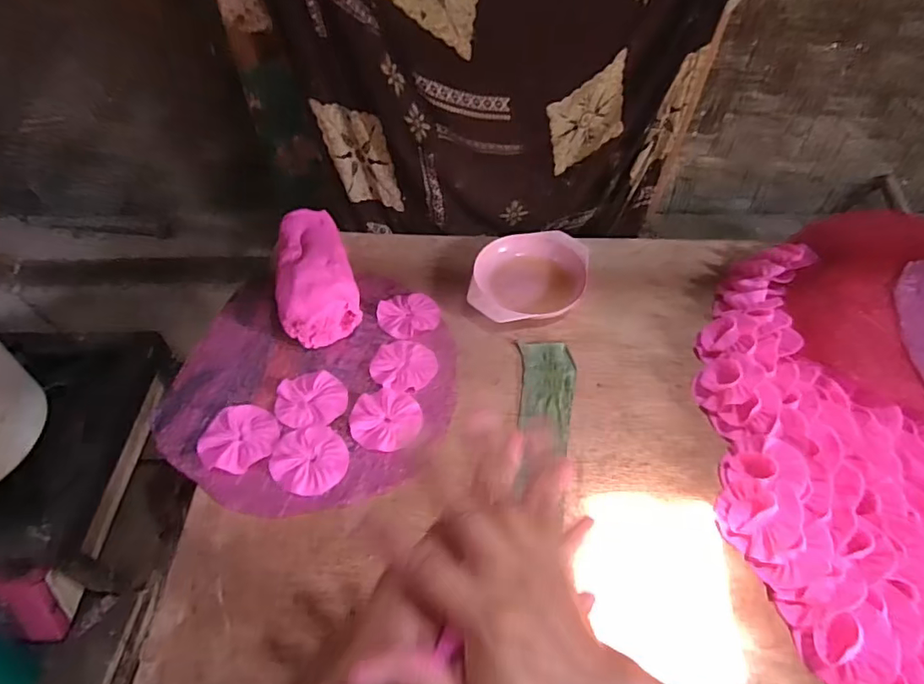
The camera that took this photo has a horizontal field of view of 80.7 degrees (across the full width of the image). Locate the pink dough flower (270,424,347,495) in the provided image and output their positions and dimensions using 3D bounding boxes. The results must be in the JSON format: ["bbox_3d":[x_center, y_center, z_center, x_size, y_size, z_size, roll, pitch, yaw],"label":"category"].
[{"bbox_3d":[-0.157,0.119,0.561,0.080,0.005,0.072,35,60,24],"label":"pink dough flower"}]

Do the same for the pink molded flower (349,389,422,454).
[{"bbox_3d":[-0.082,0.083,0.590,0.074,0.004,0.073,0,52,0],"label":"pink molded flower"}]

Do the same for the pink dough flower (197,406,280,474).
[{"bbox_3d":[-0.234,0.100,0.573,0.072,0.009,0.074,37,61,25],"label":"pink dough flower"}]

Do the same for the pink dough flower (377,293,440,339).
[{"bbox_3d":[-0.067,-0.036,0.690,0.075,0.007,0.066,-25,56,-18],"label":"pink dough flower"}]

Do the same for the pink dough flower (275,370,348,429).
[{"bbox_3d":[-0.166,0.063,0.602,0.074,0.009,0.068,-7,52,-5],"label":"pink dough flower"}]

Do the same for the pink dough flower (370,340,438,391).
[{"bbox_3d":[-0.068,0.026,0.642,0.076,0.004,0.071,0,52,0],"label":"pink dough flower"}]

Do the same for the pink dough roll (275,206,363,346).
[{"bbox_3d":[-0.184,-0.084,0.679,0.094,0.074,0.187,-12,53,-9],"label":"pink dough roll"}]

